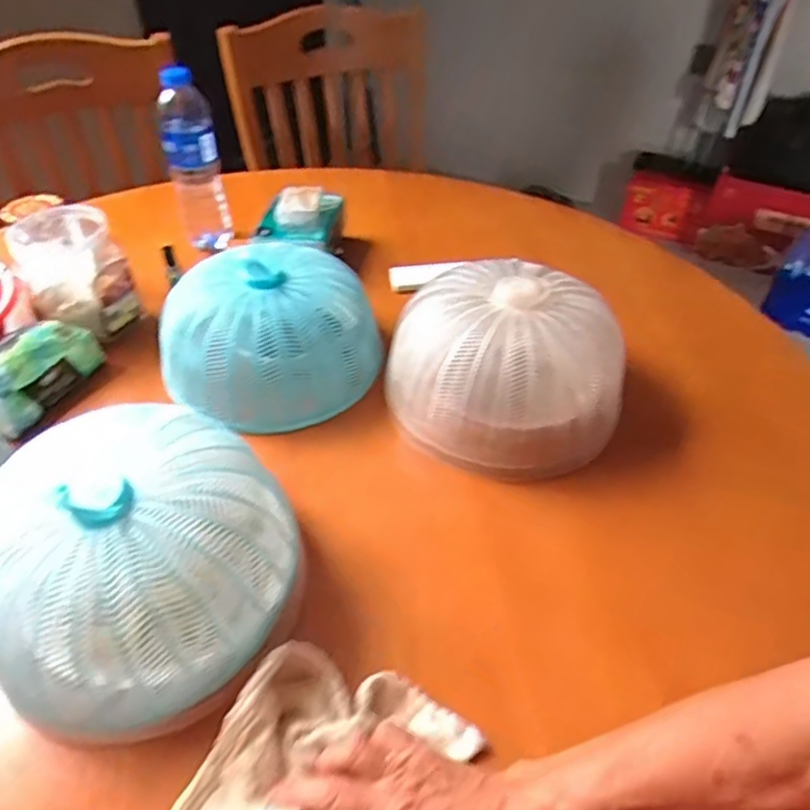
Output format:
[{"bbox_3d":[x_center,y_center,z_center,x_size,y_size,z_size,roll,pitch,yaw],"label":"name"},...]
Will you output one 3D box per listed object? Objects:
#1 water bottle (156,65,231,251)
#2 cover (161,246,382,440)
[{"bbox_3d":[-0.281,-0.322,0.879,0.067,0.228,0.062,-14,46,-14],"label":"water bottle"},{"bbox_3d":[-0.144,-0.081,0.704,0.220,0.119,0.204,-28,51,-26],"label":"cover"}]

